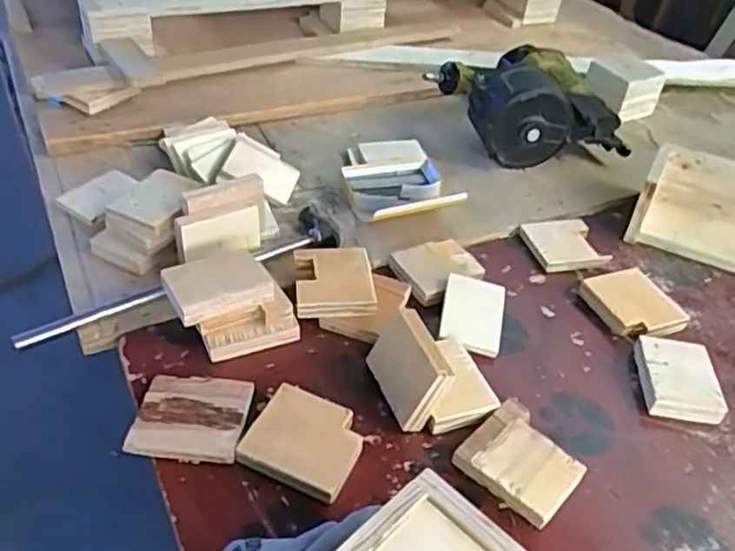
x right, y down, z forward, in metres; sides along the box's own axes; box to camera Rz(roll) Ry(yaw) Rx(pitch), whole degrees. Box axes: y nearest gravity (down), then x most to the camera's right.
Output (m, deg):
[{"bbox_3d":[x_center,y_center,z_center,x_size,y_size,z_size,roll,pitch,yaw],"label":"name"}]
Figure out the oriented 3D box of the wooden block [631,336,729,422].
[{"bbox_3d":[0.310,0.103,0.665,0.067,0.028,0.093,6,41,1],"label":"wooden block"}]

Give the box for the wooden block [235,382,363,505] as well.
[{"bbox_3d":[-0.053,0.143,0.576,0.092,0.026,0.085,17,42,13],"label":"wooden block"}]

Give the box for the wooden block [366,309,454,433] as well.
[{"bbox_3d":[0.038,0.084,0.613,0.021,0.071,0.097,20,26,-41],"label":"wooden block"}]

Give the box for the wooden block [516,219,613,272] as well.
[{"bbox_3d":[0.249,-0.039,0.835,0.090,0.015,0.096,-8,43,-15],"label":"wooden block"}]

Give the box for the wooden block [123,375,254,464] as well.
[{"bbox_3d":[-0.153,0.125,0.585,0.090,0.020,0.086,5,41,0],"label":"wooden block"}]

